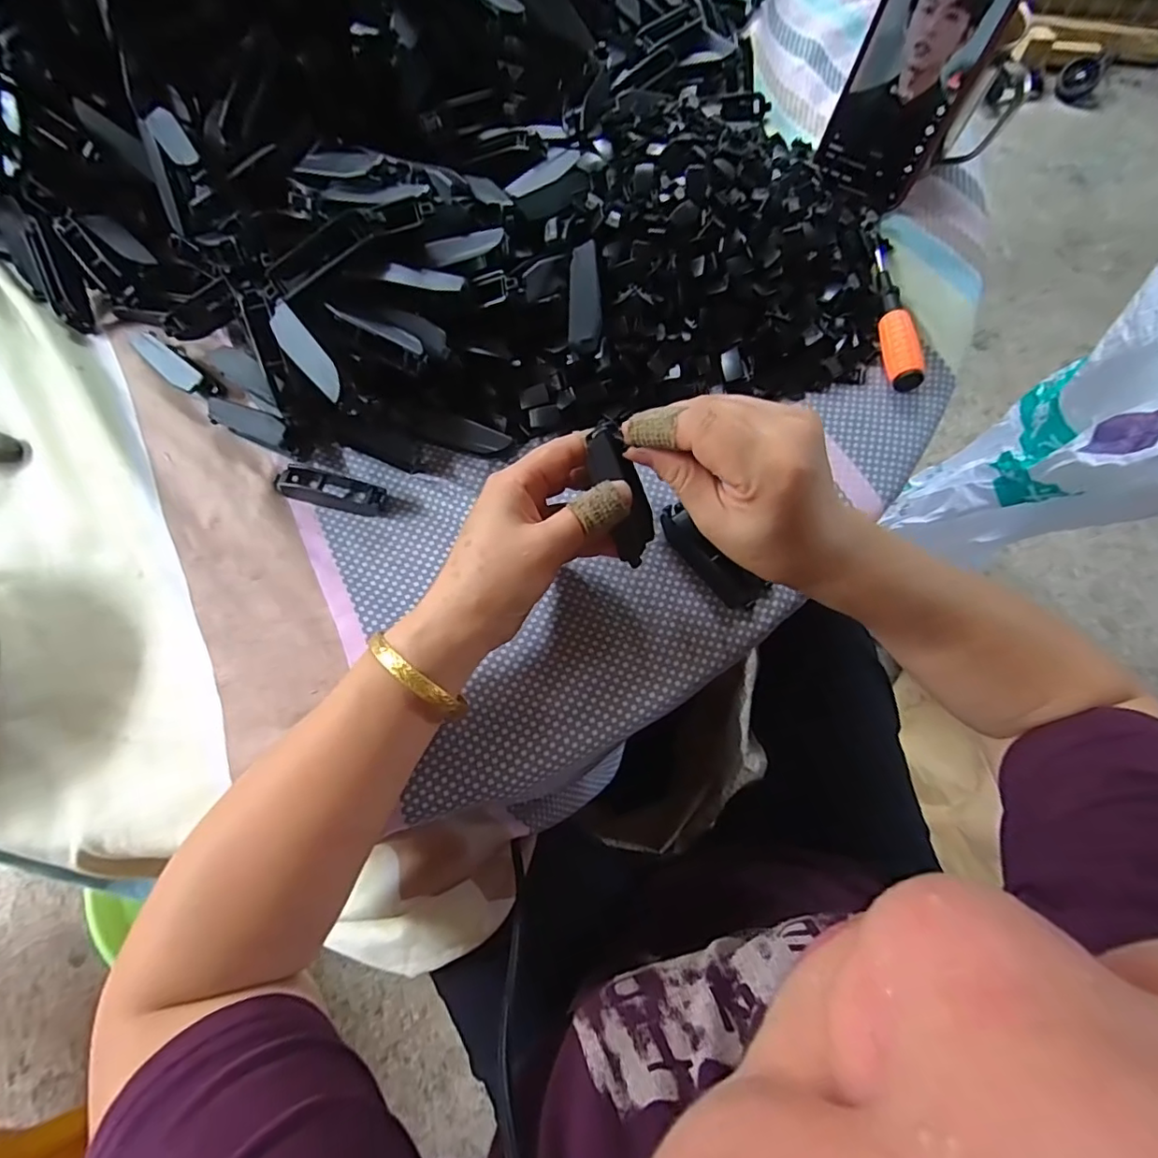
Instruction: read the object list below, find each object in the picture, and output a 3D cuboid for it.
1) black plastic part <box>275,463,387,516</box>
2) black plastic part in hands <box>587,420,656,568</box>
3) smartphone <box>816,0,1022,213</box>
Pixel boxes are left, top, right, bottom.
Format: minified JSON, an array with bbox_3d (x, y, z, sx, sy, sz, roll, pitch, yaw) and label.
[{"bbox_3d":[-0.153,-0.056,0.346,0.072,0.014,0.022,15,72,5],"label":"black plastic part"},{"bbox_3d":[0.023,-0.041,0.280,0.024,0.074,0.019,-26,28,-8],"label":"black plastic part in hands"},{"bbox_3d":[0.225,-0.343,0.367,0.076,0.156,0.010,31,58,10],"label":"smartphone"}]

